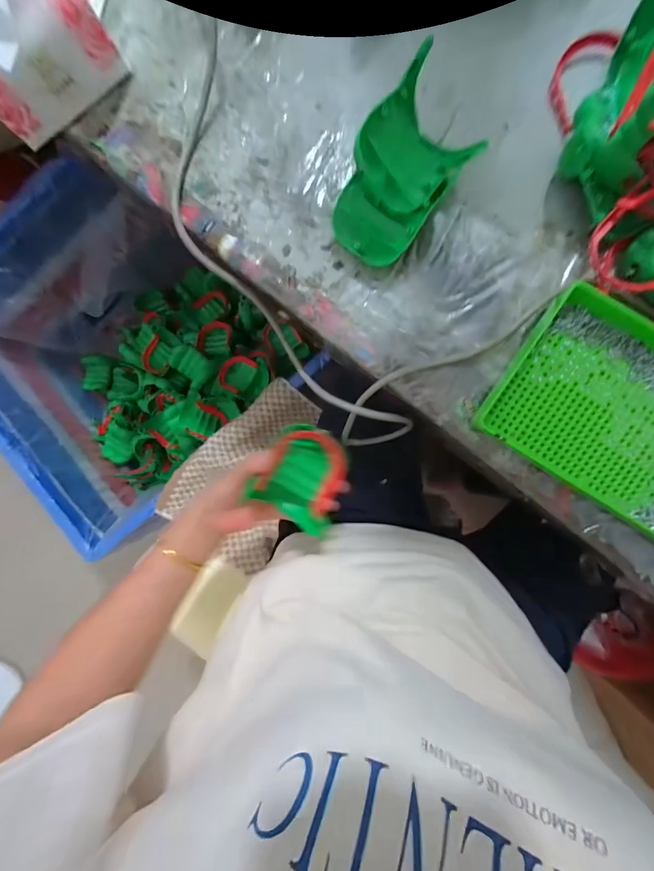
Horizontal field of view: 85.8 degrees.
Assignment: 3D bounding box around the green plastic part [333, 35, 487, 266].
[{"bbox_3d":[0.067,-0.230,0.316,0.081,0.067,0.138,39,92,2],"label":"green plastic part"}]

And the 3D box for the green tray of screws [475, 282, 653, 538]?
[{"bbox_3d":[0.287,-0.009,0.322,0.248,0.035,0.158,35,92,2],"label":"green tray of screws"}]

